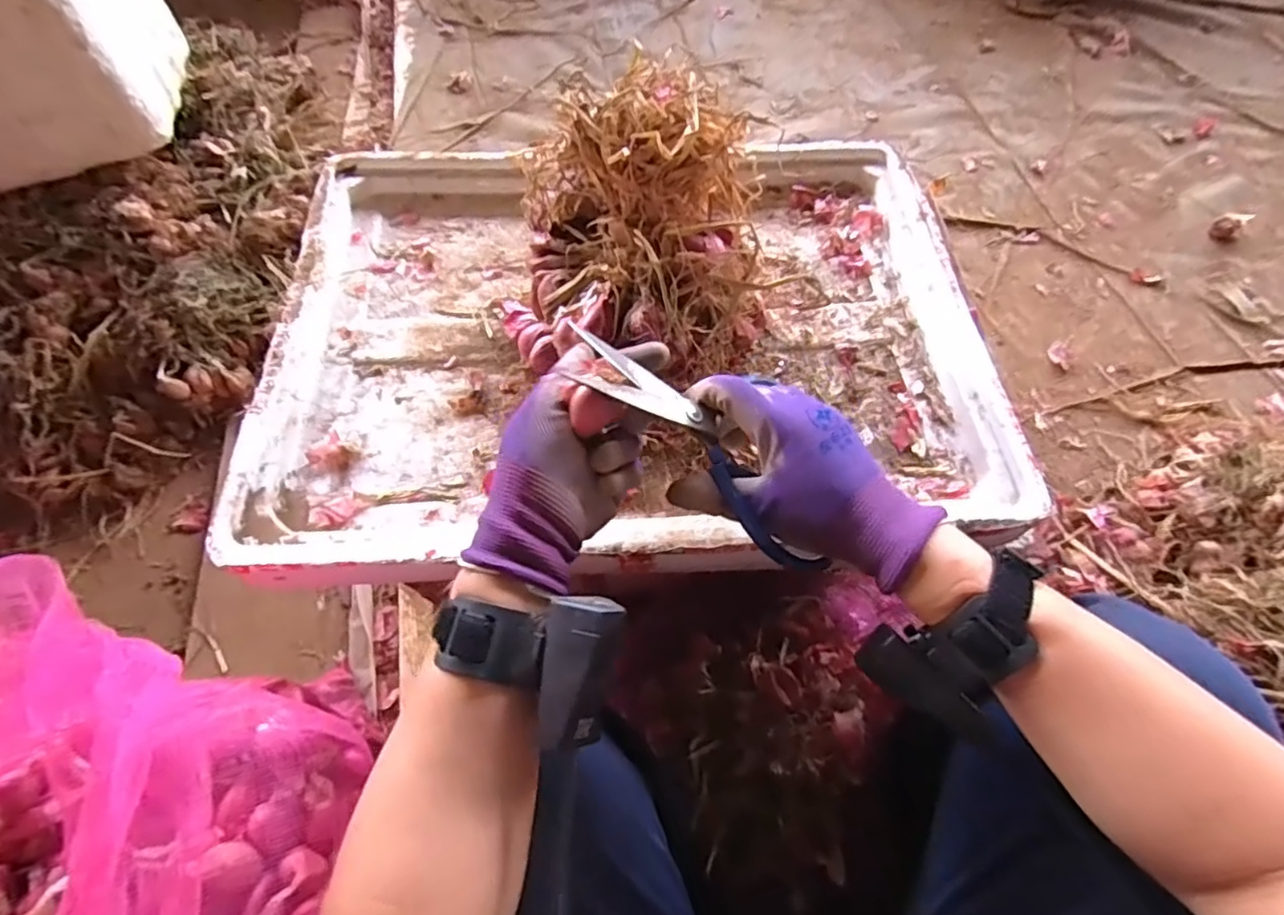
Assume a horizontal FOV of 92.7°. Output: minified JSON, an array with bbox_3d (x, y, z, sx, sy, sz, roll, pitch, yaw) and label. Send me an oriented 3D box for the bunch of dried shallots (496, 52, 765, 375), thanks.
[{"bbox_3d":[0.000,-0.156,0.431,0.182,0.128,0.174,7,67,4],"label":"bunch of dried shallots"}]

